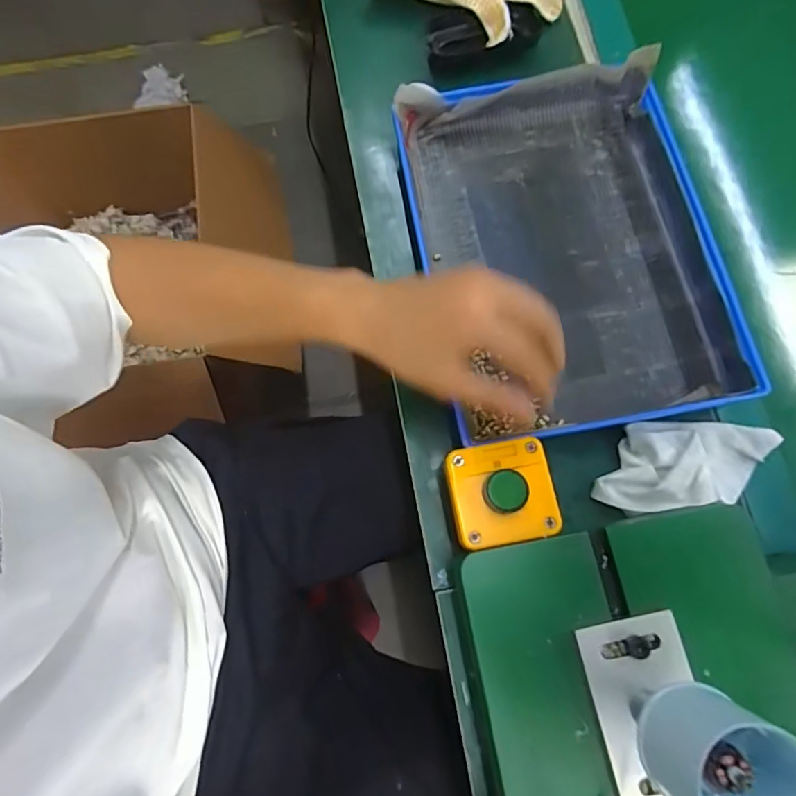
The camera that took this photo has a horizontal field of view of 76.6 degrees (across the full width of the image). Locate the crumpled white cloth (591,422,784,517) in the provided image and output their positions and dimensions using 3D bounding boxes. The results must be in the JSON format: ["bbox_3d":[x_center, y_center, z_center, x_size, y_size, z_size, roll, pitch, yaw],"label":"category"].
[{"bbox_3d":[0.224,0.050,0.389,0.146,0.029,0.065,-6,75,-1],"label":"crumpled white cloth"}]

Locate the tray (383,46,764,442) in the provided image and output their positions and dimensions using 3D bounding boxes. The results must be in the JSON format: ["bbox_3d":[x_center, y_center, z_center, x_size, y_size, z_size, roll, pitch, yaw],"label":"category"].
[{"bbox_3d":[0.142,-0.129,0.426,0.248,0.039,0.323,-9,75,-2],"label":"tray"}]

